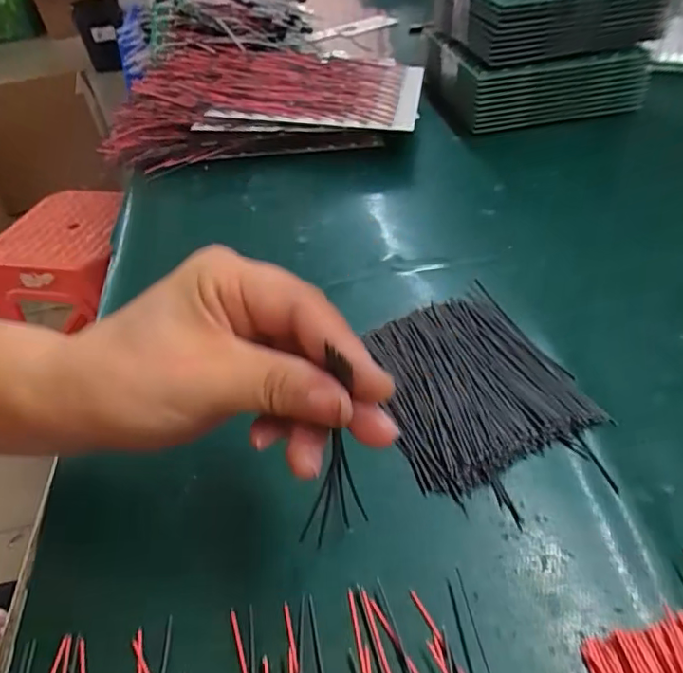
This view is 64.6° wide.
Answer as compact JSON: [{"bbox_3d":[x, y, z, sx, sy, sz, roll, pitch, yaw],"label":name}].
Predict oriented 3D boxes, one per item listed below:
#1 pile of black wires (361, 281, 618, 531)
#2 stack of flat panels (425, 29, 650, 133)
[{"bbox_3d":[0.079,0.029,0.315,0.110,0.013,0.143,-16,43,-12],"label":"pile of black wires"},{"bbox_3d":[0.213,-0.313,0.634,0.190,0.059,0.193,-12,42,-8],"label":"stack of flat panels"}]

